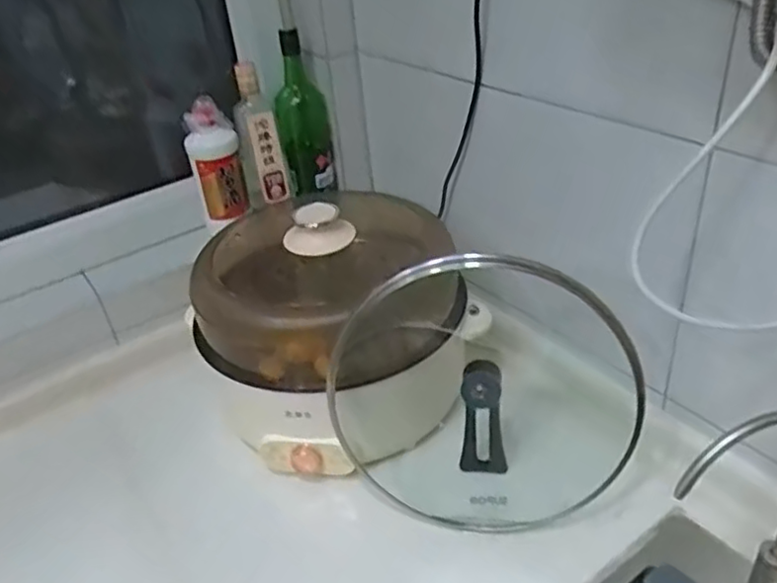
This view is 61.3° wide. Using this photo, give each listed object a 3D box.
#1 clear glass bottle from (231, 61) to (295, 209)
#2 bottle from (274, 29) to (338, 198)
[{"bbox_3d":[-0.199,-0.233,1.004,0.050,0.208,0.061,10,37,22],"label":"clear glass bottle"},{"bbox_3d":[-0.133,-0.274,1.035,0.075,0.245,0.057,-3,34,5],"label":"bottle"}]

